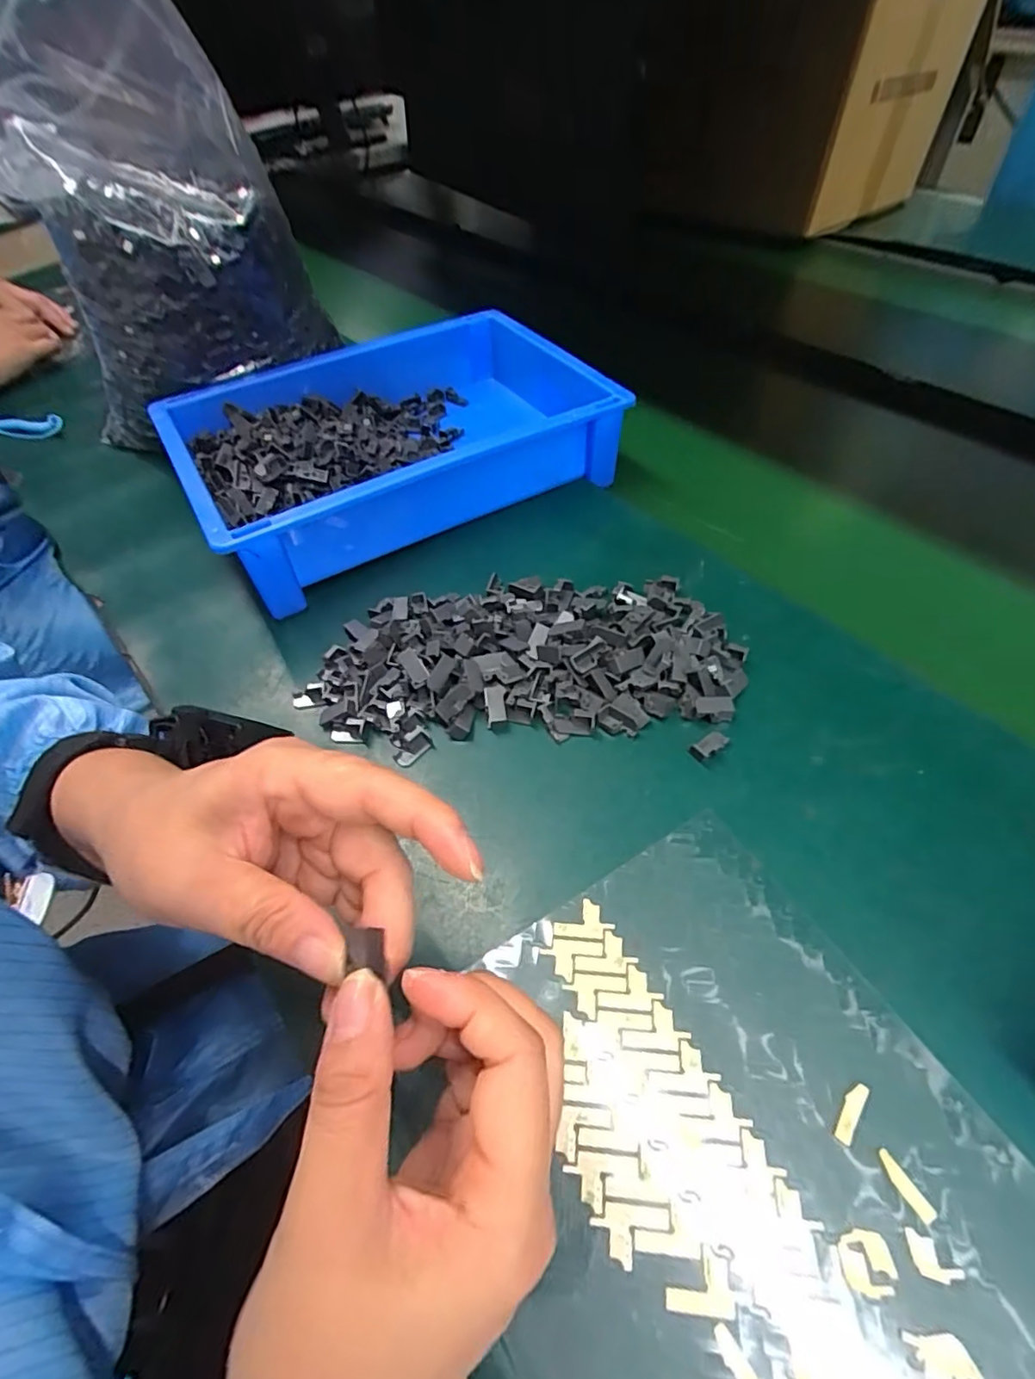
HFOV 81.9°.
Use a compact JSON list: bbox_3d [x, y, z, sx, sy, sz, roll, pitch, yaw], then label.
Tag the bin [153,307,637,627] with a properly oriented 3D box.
[{"bbox_3d":[-0.101,-0.197,0.471,0.302,0.070,0.214,-27,56,-16],"label":"bin"}]

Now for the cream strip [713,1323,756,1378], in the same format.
[{"bbox_3d":[0.070,0.212,0.185,0.005,0.004,0.022,-29,56,-17],"label":"cream strip"}]

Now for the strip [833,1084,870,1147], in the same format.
[{"bbox_3d":[0.124,0.157,0.222,0.006,0.004,0.022,29,60,25],"label":"strip"}]

